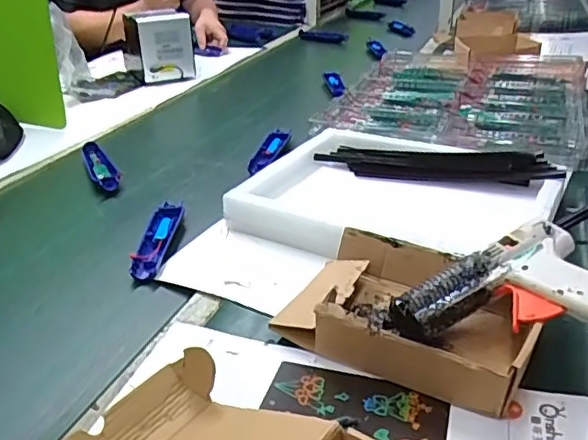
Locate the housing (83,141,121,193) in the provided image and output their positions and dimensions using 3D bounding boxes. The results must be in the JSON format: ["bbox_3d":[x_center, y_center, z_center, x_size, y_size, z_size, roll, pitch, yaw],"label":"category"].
[{"bbox_3d":[-0.298,-0.083,0.902,0.032,0.025,0.169,-15,31,-24],"label":"housing"}]

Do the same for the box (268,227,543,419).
[{"bbox_3d":[0.104,0.081,0.542,0.212,0.060,0.156,14,32,26],"label":"box"}]

